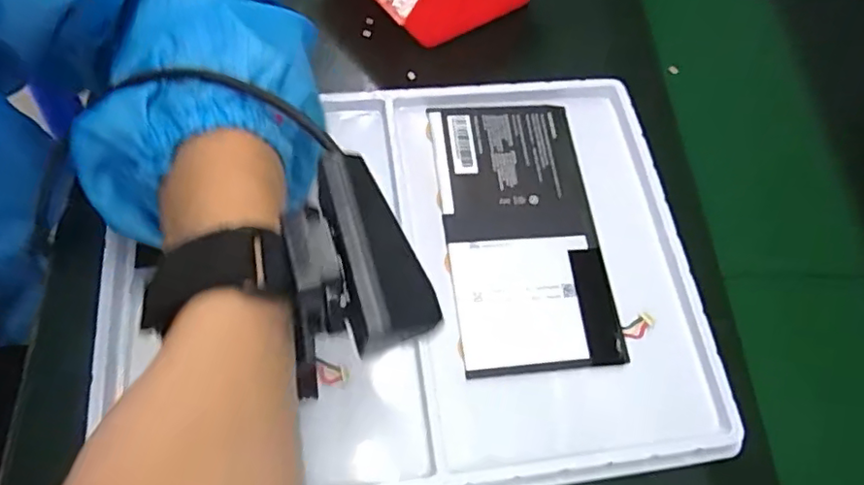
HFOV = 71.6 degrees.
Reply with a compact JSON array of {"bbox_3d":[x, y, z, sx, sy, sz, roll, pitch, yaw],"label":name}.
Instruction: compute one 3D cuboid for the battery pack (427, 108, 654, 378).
[{"bbox_3d":[0.054,-0.010,0.356,0.096,0.005,0.170,-5,65,-10],"label":"battery pack"}]

